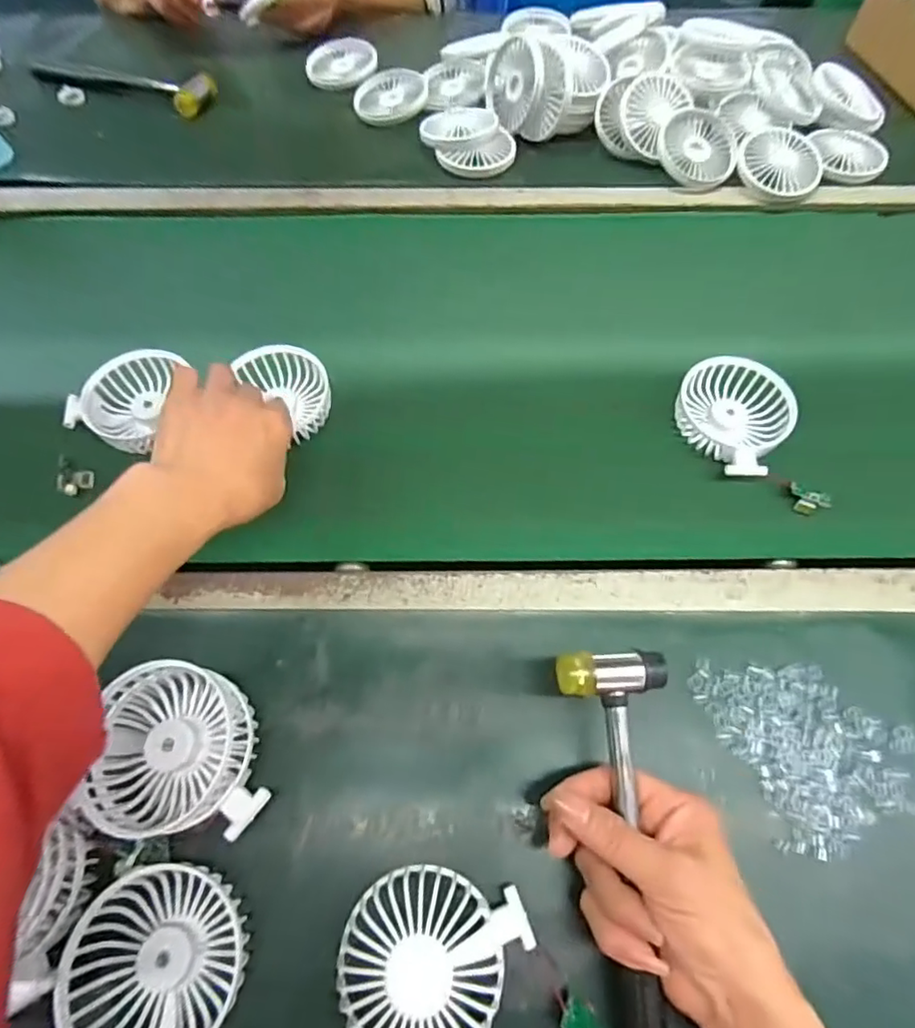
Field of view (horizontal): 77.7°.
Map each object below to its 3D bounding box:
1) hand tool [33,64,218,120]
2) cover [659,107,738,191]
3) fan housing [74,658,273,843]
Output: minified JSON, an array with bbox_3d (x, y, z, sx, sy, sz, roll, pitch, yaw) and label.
[{"bbox_3d":[-0.395,-0.521,0.682,0.217,0.025,0.055,18,64,8],"label":"hand tool"},{"bbox_3d":[0.257,-0.388,0.604,0.080,0.020,0.085,-29,85,-3],"label":"cover"},{"bbox_3d":[-0.164,0.138,0.337,0.105,0.052,0.091,0,63,-1],"label":"fan housing"}]

